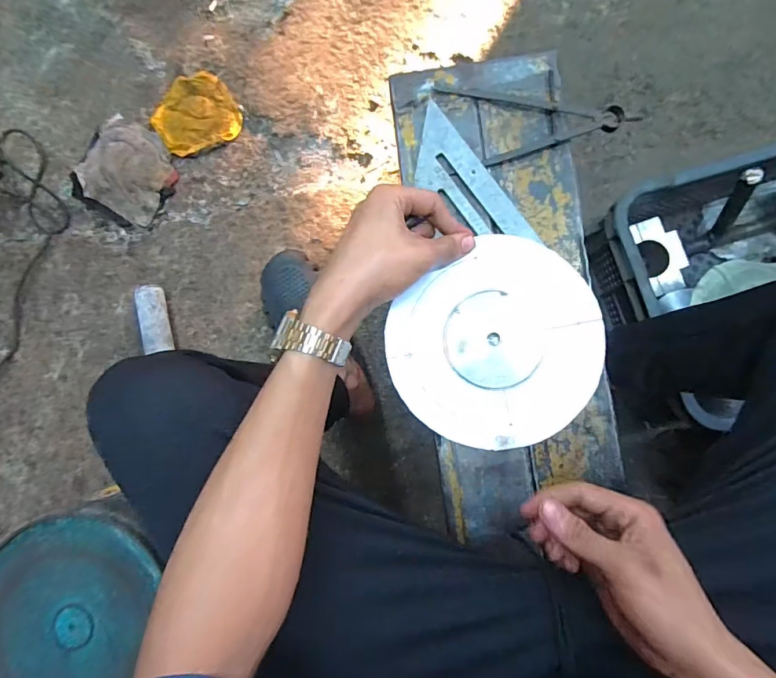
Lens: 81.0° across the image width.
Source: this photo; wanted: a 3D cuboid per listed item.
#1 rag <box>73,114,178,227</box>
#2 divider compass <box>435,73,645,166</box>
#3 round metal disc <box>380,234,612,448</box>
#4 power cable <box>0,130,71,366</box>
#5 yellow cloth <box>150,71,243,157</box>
[{"bbox_3d":[-0.524,-0.342,0.912,0.173,0.021,0.175,29,87,8],"label":"rag"},{"bbox_3d":[0.173,-0.268,0.531,0.204,0.011,0.103,-14,82,4],"label":"divider compass"},{"bbox_3d":[0.086,0.005,0.348,0.158,0.008,0.147,-1,83,5],"label":"round metal disc"},{"bbox_3d":[-0.808,-0.057,0.876,0.199,0.041,0.729,19,85,1],"label":"power cable"},{"bbox_3d":[-0.392,-0.453,0.921,0.165,0.017,0.160,-28,82,2],"label":"yellow cloth"}]

